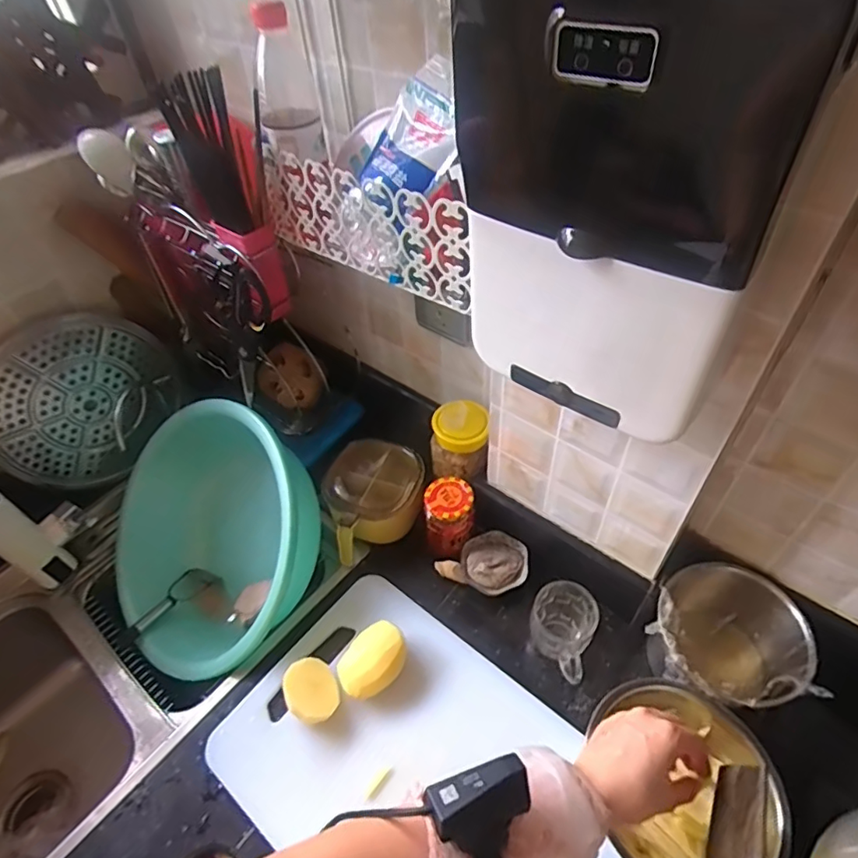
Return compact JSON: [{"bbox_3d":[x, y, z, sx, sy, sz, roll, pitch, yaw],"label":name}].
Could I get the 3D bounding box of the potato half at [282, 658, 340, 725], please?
[{"bbox_3d":[-0.137,0.314,0.645,0.056,0.061,0.064,-27,52,-18],"label":"potato half"}]

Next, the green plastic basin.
[{"bbox_3d":[-0.319,0.159,0.822,0.393,0.132,0.399,-5,81,34],"label":"green plastic basin"}]

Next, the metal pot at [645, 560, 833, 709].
[{"bbox_3d":[0.336,0.259,0.630,0.157,0.142,0.132,16,52,18],"label":"metal pot"}]

